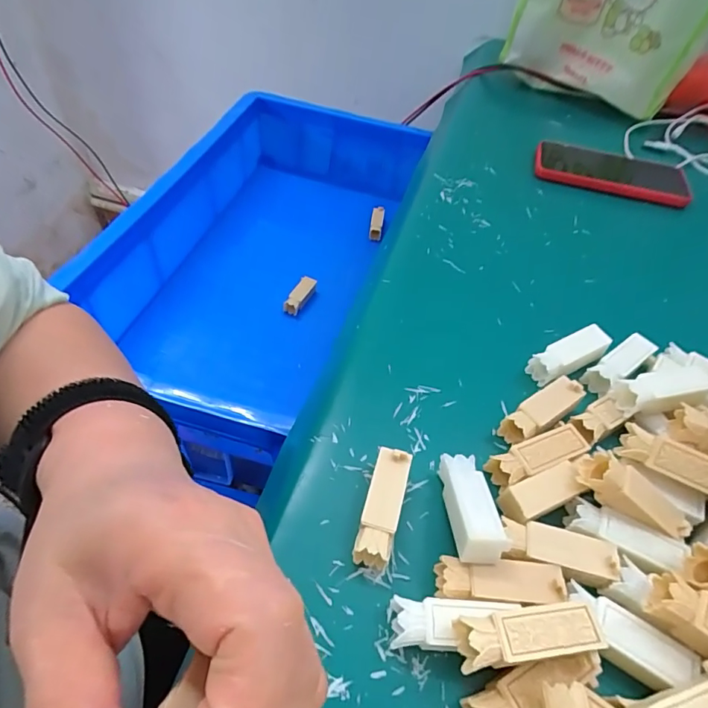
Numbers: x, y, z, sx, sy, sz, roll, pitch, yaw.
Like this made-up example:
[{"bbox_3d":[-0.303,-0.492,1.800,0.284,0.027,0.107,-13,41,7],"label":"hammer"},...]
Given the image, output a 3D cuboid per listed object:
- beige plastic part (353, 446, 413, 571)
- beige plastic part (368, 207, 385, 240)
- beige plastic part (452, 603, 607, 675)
[{"bbox_3d":[0.016,0.085,0.261,0.020,0.022,0.060,14,51,7],"label":"beige plastic part"},{"bbox_3d":[0.039,-0.224,0.800,0.021,0.026,0.069,8,50,2],"label":"beige plastic part"},{"bbox_3d":[0.076,0.126,0.210,0.061,0.020,0.021,-4,51,-8],"label":"beige plastic part"}]

